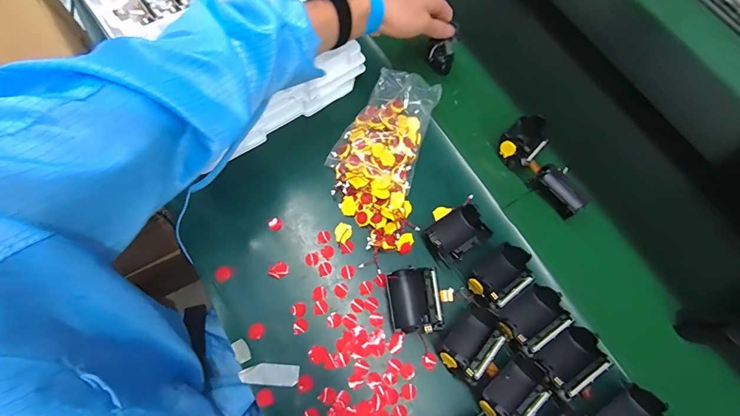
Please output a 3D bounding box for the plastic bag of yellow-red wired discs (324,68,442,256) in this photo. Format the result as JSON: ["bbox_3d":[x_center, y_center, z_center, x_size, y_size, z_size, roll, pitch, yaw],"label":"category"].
[{"bbox_3d":[0.014,-0.071,0.459,0.122,0.029,0.239,13,68,0],"label":"plastic bag of yellow-red wired discs"}]

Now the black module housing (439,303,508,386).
[{"bbox_3d":[0.114,0.144,0.388,0.054,0.044,0.079,43,72,11],"label":"black module housing"}]

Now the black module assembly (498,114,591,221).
[{"bbox_3d":[0.243,-0.064,0.484,0.081,0.047,0.140,-38,76,-17],"label":"black module assembly"}]

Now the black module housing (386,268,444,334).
[{"bbox_3d":[0.051,0.101,0.399,0.055,0.031,0.070,-4,69,-7],"label":"black module housing"}]

